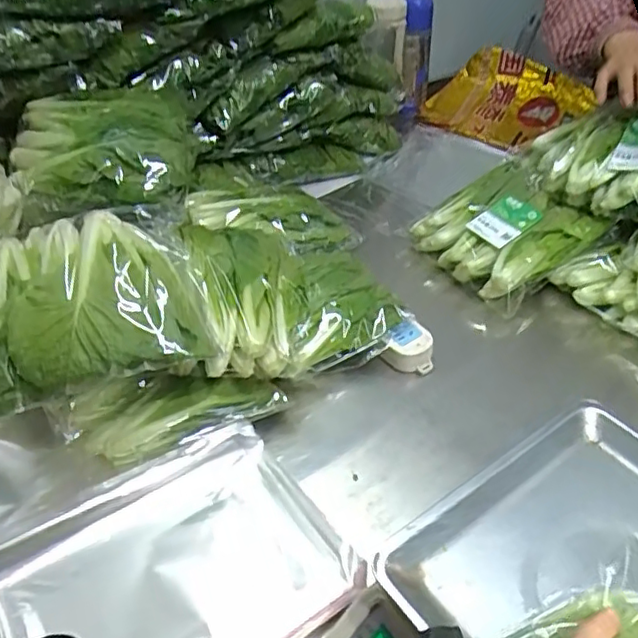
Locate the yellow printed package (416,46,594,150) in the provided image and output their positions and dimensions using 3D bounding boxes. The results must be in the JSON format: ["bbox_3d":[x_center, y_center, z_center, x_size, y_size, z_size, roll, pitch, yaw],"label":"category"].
[{"bbox_3d":[0.323,-0.404,1.140,0.264,0.089,0.224,-19,45,-19],"label":"yellow printed package"}]

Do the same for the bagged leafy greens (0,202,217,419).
[{"bbox_3d":[-0.201,-0.020,0.562,0.223,0.073,0.174,-13,43,-13],"label":"bagged leafy greens"}]

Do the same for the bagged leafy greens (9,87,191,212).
[{"bbox_3d":[-0.241,-0.197,0.704,0.189,0.058,0.192,-9,43,-9],"label":"bagged leafy greens"}]

